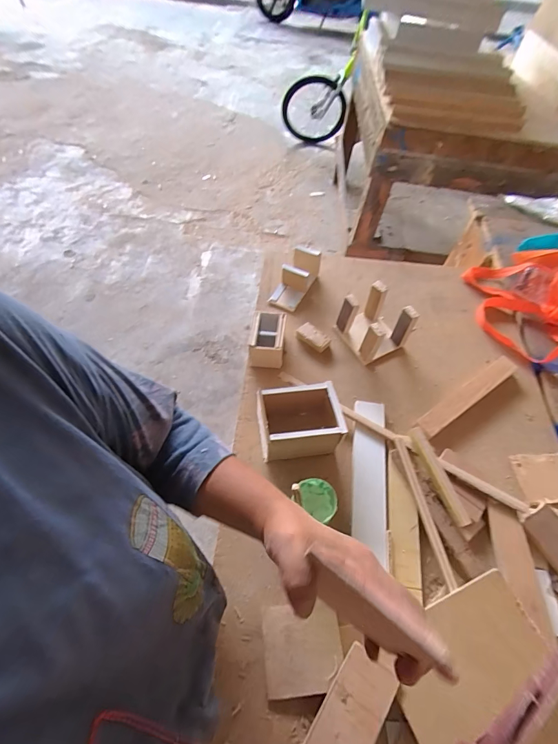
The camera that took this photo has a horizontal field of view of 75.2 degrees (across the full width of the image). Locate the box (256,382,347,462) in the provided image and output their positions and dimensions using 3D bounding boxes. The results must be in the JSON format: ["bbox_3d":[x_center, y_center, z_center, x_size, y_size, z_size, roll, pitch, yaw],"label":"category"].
[{"bbox_3d":[0.030,0.078,0.536,0.118,0.078,0.087,-5,56,-7],"label":"box"}]

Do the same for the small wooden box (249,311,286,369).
[{"bbox_3d":[-0.021,-0.055,0.650,0.060,0.068,0.087,5,55,0],"label":"small wooden box"}]

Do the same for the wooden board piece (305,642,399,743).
[{"bbox_3d":[0.072,0.365,0.376,0.056,0.004,0.124,26,60,27],"label":"wooden board piece"}]

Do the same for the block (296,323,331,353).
[{"bbox_3d":[0.063,-0.063,0.670,0.036,0.019,0.059,-35,64,-24],"label":"block"}]

